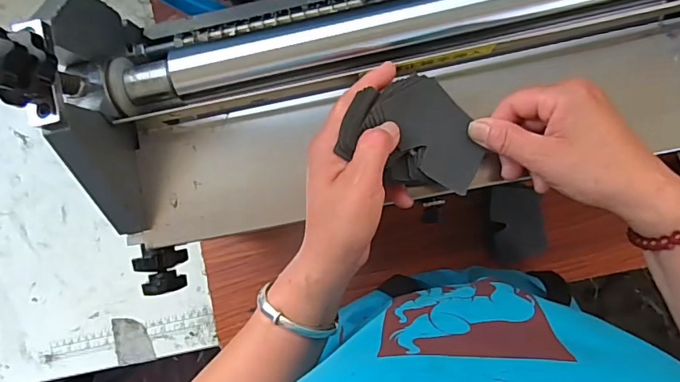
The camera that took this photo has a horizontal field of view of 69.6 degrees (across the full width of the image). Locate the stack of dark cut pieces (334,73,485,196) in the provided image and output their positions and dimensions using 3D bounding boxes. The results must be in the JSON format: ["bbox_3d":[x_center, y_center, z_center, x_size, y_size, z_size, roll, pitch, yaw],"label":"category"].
[{"bbox_3d":[0.058,-0.042,0.336,0.097,0.040,0.076,26,91,7],"label":"stack of dark cut pieces"}]

